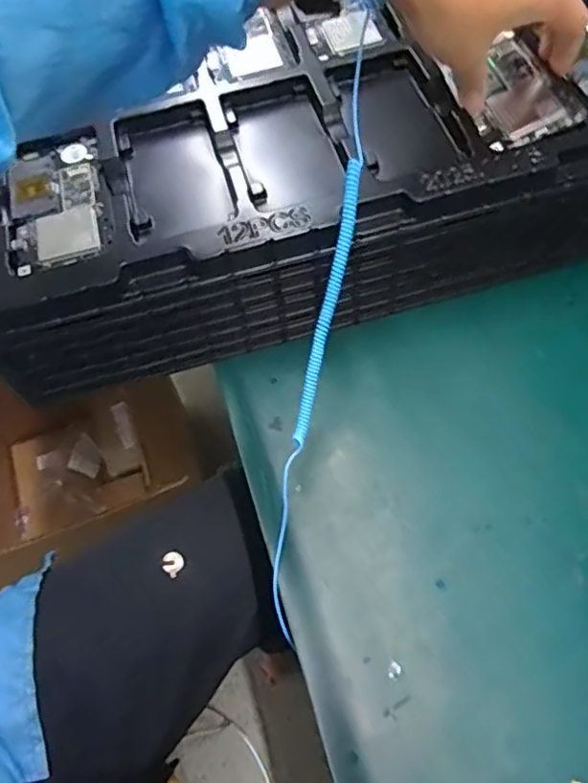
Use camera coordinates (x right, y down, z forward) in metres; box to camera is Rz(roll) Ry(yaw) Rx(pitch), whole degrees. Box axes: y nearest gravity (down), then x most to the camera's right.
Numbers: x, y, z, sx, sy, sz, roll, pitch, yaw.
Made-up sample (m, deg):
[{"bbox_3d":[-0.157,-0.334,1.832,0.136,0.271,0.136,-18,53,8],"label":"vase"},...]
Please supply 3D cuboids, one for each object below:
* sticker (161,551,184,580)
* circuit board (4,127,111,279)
[{"bbox_3d":[-0.107,0.154,0.544,0.019,0.004,0.021,-35,84,-19],"label":"sticker"},{"bbox_3d":[-0.169,-0.135,0.436,0.067,0.008,0.121,-14,63,-5],"label":"circuit board"}]

